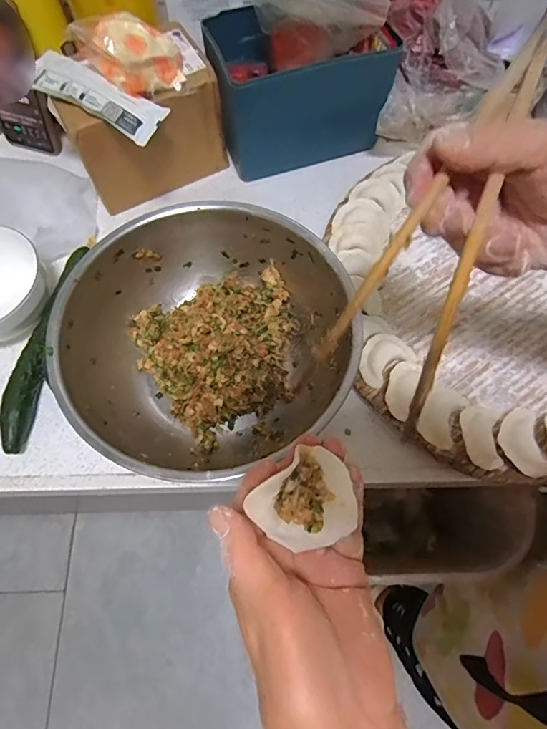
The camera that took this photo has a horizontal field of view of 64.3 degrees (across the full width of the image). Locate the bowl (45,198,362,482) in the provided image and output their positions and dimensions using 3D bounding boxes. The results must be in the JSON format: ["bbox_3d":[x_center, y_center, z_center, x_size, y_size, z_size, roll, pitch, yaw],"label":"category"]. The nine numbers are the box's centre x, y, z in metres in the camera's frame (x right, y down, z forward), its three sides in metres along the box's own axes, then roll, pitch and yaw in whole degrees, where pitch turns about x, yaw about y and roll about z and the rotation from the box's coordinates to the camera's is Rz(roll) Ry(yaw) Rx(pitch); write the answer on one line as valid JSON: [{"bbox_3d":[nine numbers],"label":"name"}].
[{"bbox_3d":[-0.063,-0.021,0.427,0.260,0.100,0.246,0,68,0],"label":"bowl"}]

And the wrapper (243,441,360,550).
[{"bbox_3d":[0.020,0.076,0.238,0.047,0.023,0.050,41,70,15],"label":"wrapper"}]

